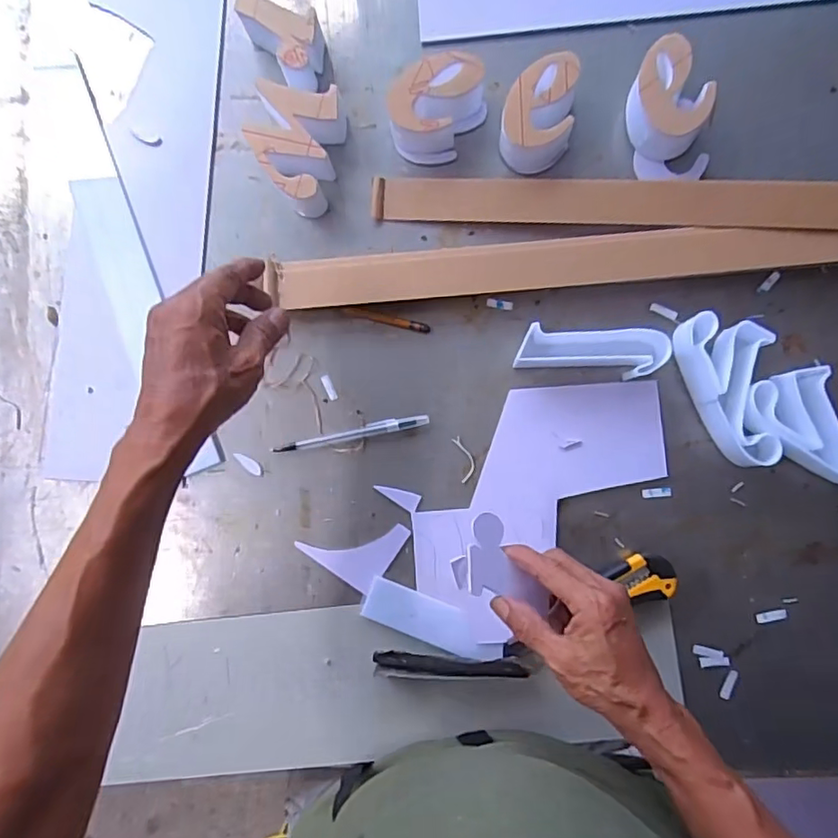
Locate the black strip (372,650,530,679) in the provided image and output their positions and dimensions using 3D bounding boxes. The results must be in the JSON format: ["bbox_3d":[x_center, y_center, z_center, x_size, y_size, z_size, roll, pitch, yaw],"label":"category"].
[{"bbox_3d":[0.028,0.219,0.508,0.133,0.012,0.019,3,86,4],"label":"black strip"}]

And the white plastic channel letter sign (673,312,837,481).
[{"bbox_3d":[0.308,-0.004,0.497,0.204,0.044,0.096,34,89,5],"label":"white plastic channel letter sign"}]

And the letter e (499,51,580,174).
[{"bbox_3d":[0.110,-0.283,0.527,0.062,0.048,0.087,9,87,5],"label":"letter e"}]

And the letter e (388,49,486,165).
[{"bbox_3d":[0.016,-0.293,0.535,0.068,0.045,0.093,38,89,6],"label":"letter e"}]

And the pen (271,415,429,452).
[{"bbox_3d":[-0.065,0.013,0.539,0.149,0.006,0.012,-10,86,3],"label":"pen"}]

